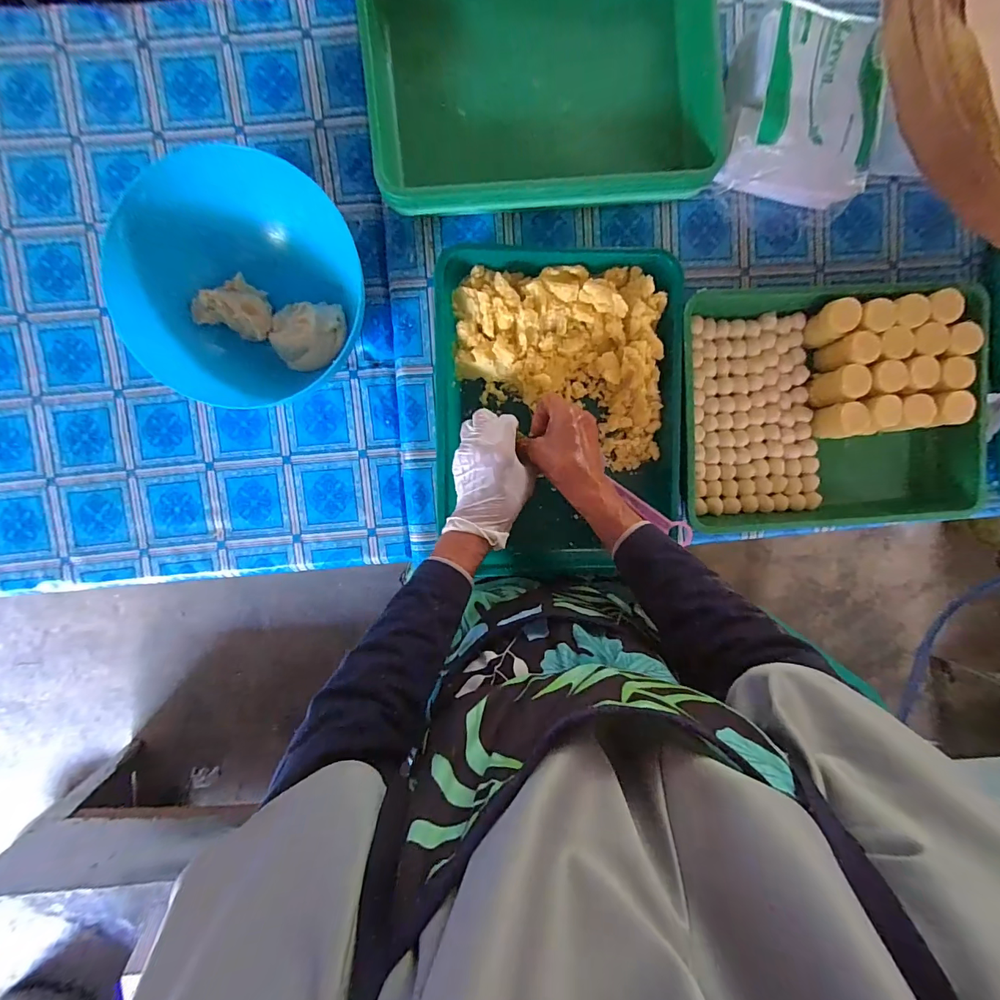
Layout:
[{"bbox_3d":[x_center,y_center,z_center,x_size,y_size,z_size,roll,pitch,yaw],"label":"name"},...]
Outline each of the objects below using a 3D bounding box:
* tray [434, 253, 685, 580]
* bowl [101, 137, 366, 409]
[{"bbox_3d":[0.065,-0.096,0.500,0.271,0.052,0.368,-1,94,-3],"label":"tray"},{"bbox_3d":[-0.272,-0.230,0.469,0.242,0.098,0.214,-17,95,-1],"label":"bowl"}]

